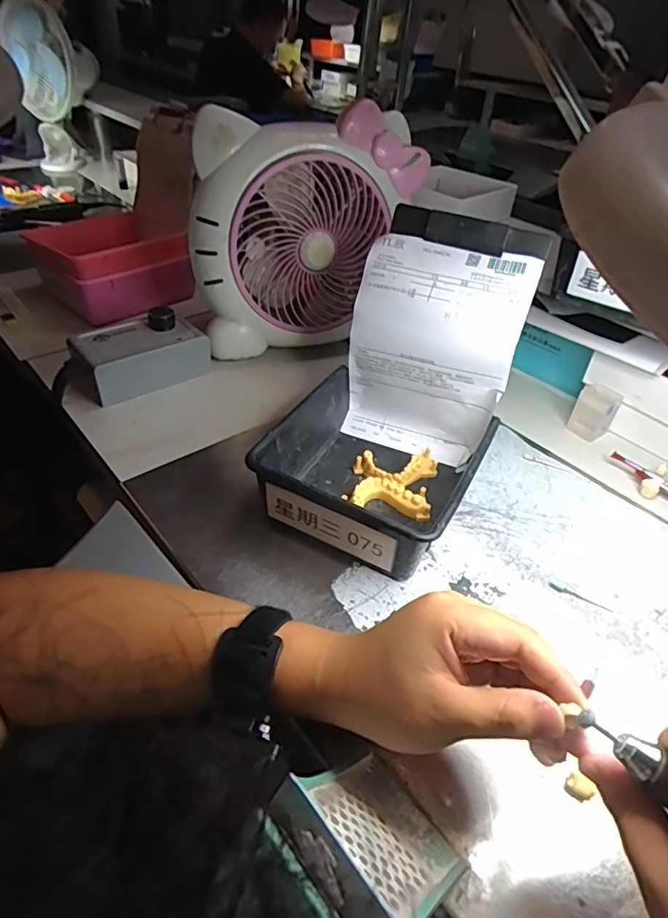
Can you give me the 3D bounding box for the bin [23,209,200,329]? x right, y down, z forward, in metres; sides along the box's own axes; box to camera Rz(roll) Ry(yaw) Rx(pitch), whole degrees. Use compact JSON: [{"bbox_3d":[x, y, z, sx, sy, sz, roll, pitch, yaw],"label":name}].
[{"bbox_3d":[-0.321,-0.279,0.755,0.167,0.098,0.169,-31,52,-34],"label":"bin"}]

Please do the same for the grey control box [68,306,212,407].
[{"bbox_3d":[-0.221,-0.119,0.607,0.136,0.055,0.079,-30,51,-33],"label":"grey control box"}]

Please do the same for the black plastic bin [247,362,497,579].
[{"bbox_3d":[0.036,0.008,0.469,0.160,0.070,0.163,23,44,20],"label":"black plastic bin"}]

